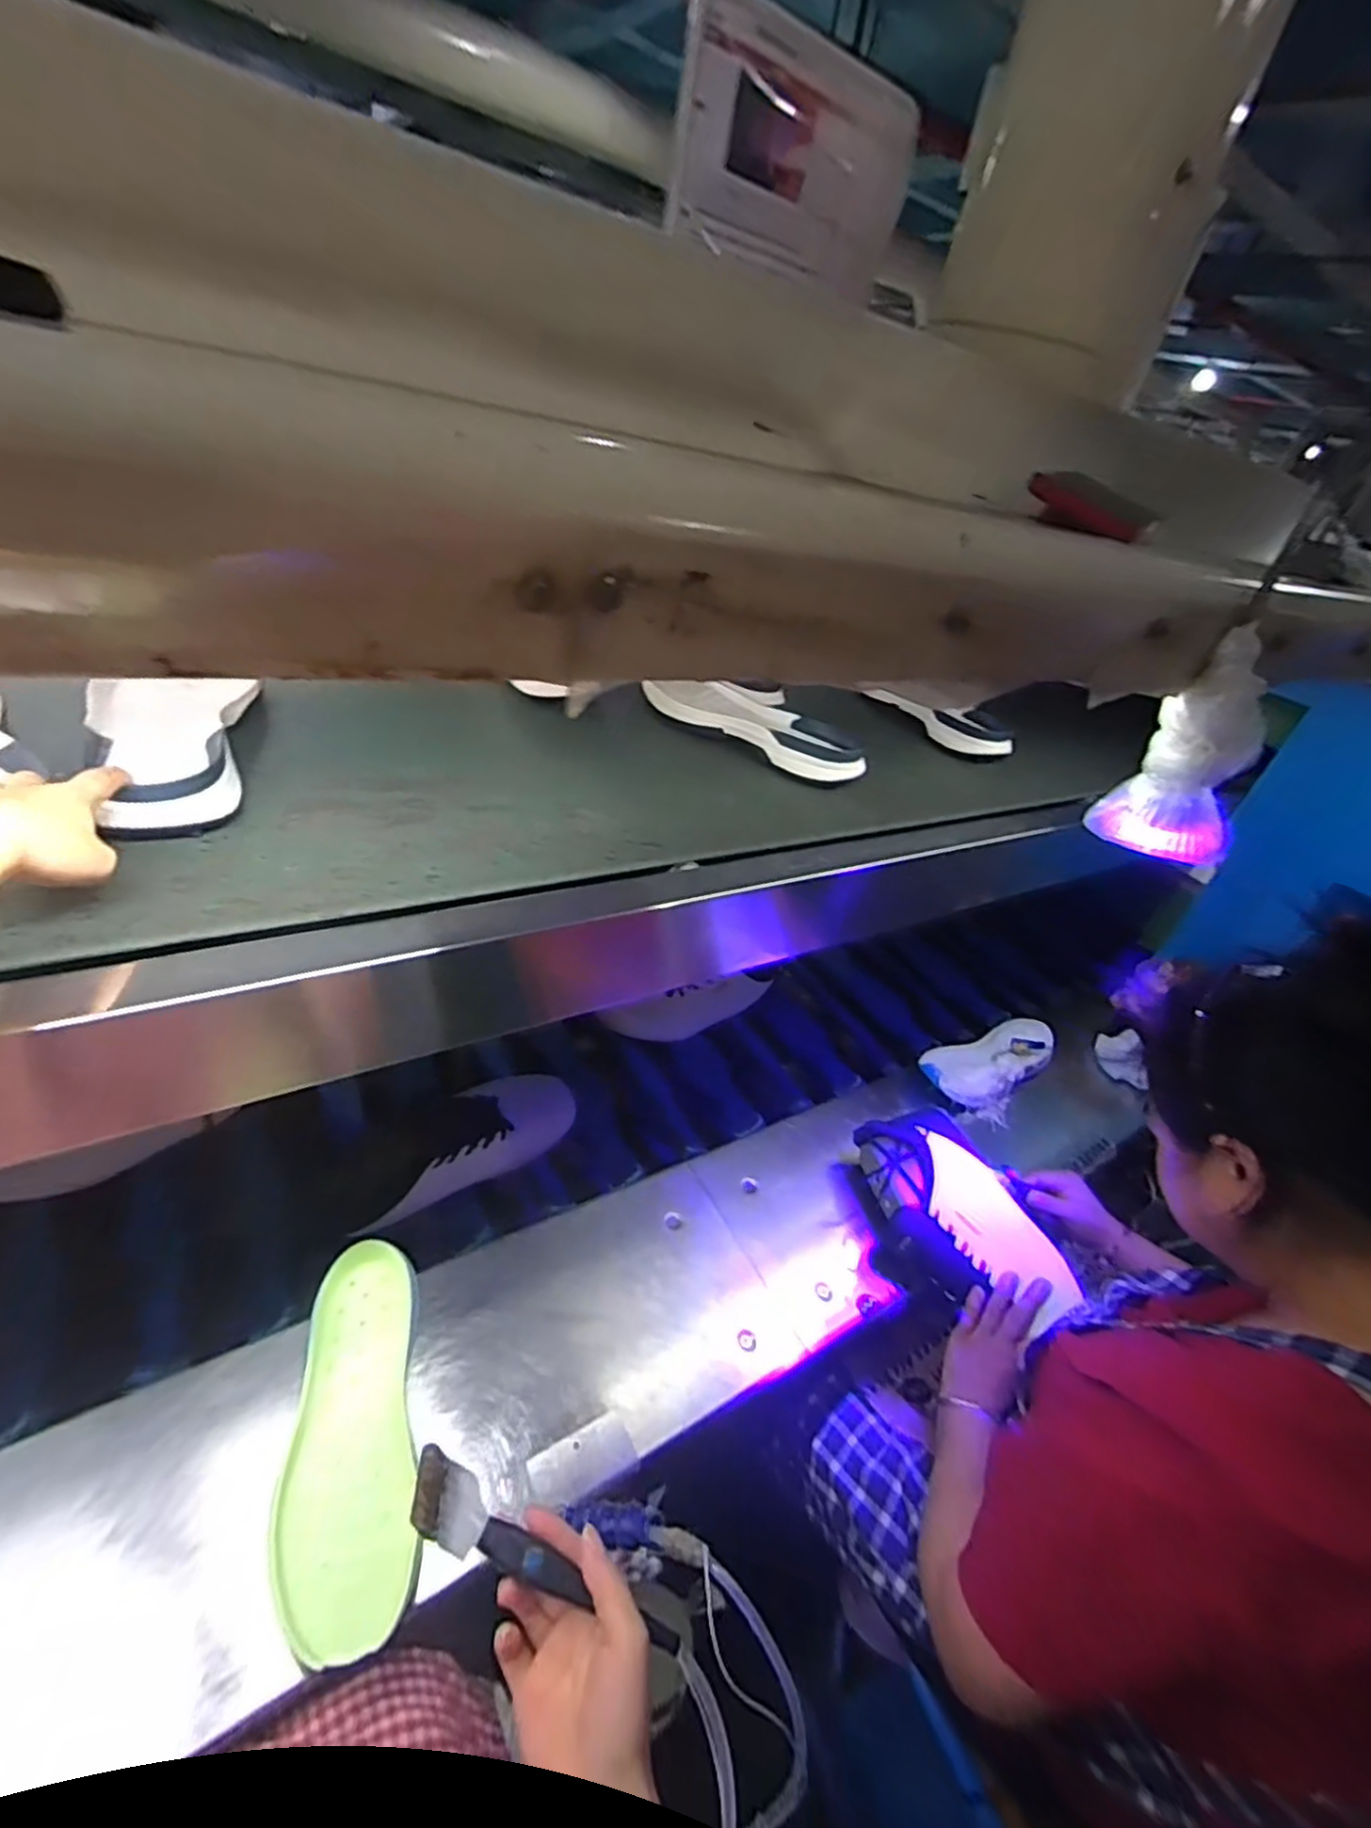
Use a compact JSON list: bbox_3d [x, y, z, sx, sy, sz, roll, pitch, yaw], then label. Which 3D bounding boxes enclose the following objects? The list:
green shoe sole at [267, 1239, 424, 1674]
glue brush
[{"bbox_3d":[-0.271,0.410,0.579,0.095,0.025,0.264,-8,47,-14],"label":"green shoe sole"},{"bbox_3d":[-0.082,0.363,0.400,0.171,0.016,0.034,26,47,8],"label":"glue brush"}]

